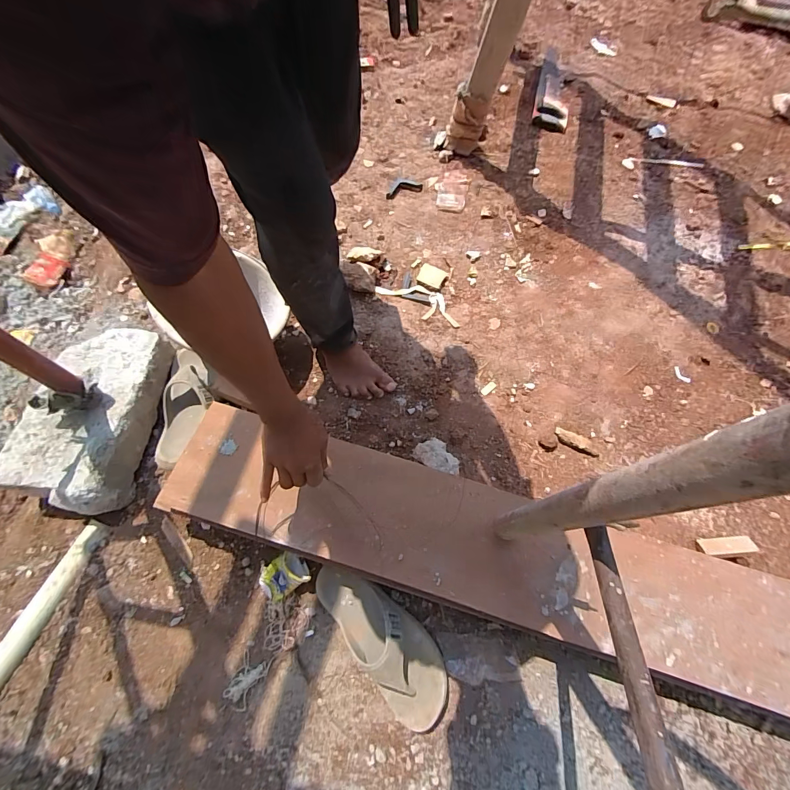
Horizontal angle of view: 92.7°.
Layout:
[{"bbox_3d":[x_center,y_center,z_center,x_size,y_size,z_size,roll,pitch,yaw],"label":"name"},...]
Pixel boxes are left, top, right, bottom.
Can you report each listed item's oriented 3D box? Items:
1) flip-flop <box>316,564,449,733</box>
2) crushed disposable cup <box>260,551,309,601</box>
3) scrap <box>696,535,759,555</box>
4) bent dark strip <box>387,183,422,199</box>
[{"bbox_3d":[-0.019,0.422,0.658,0.116,0.079,0.294,-36,72,-13],"label":"flip-flop"},{"bbox_3d":[-0.215,0.339,0.710,0.083,0.066,0.069,-30,71,-11],"label":"crushed disposable cup"},{"bbox_3d":[0.654,0.295,0.742,0.092,0.009,0.032,-12,53,12],"label":"scrap"},{"bbox_3d":[0.024,-0.621,1.134,0.111,0.007,0.056,-14,69,-5],"label":"bent dark strip"}]

